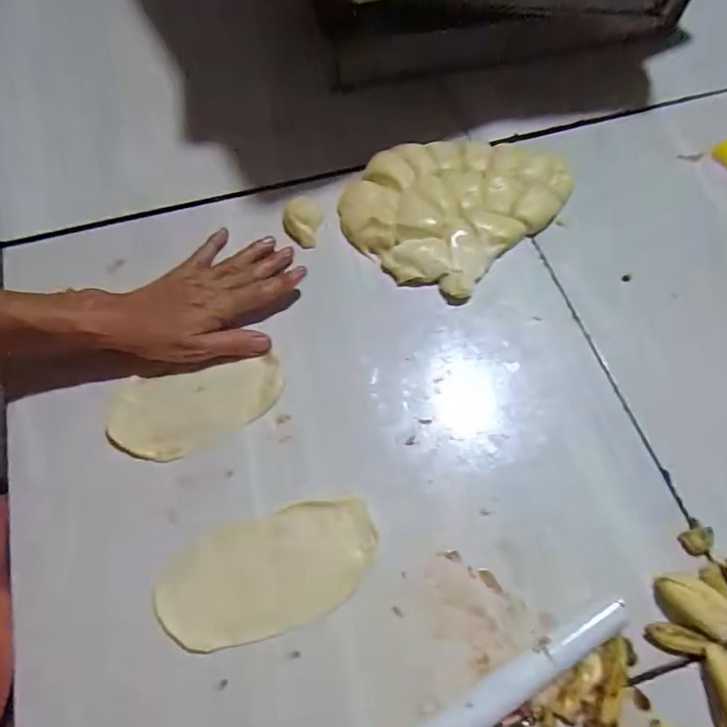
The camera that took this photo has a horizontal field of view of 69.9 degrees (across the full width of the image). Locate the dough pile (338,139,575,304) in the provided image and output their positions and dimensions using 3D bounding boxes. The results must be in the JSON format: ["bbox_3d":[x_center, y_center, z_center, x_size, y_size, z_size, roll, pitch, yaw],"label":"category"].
[{"bbox_3d":[0.091,-0.168,0.525,0.163,0.033,0.215,42,73,17],"label":"dough pile"}]

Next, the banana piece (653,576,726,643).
[{"bbox_3d":[0.238,0.171,0.363,0.060,0.011,0.030,26,67,14],"label":"banana piece"}]

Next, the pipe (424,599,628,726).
[{"bbox_3d":[0.077,0.224,0.336,0.229,0.017,0.025,-27,66,-12],"label":"pipe"}]

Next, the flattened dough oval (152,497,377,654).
[{"bbox_3d":[-0.070,0.154,0.384,0.160,0.005,0.081,-15,64,-6],"label":"flattened dough oval"}]

